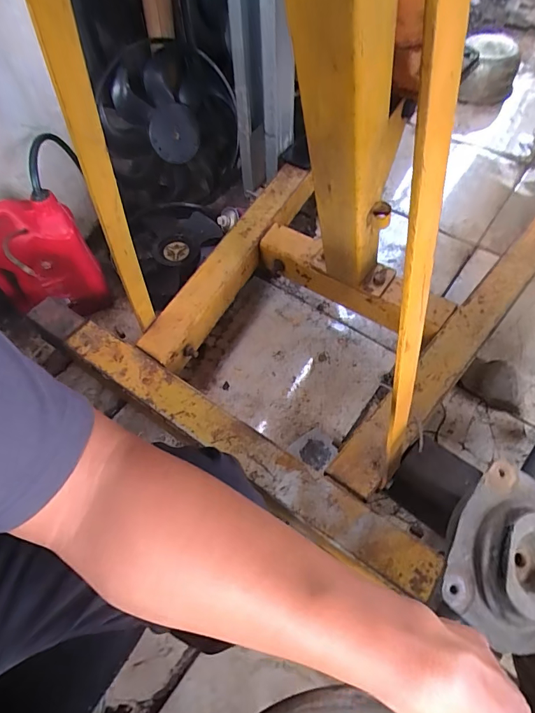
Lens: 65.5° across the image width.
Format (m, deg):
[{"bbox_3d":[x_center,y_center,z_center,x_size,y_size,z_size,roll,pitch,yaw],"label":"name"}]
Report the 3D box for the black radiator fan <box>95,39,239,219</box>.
[{"bbox_3d":[-0.220,-0.543,1.003,0.333,0.348,0.075,-16,43,-16],"label":"black radiator fan"}]

